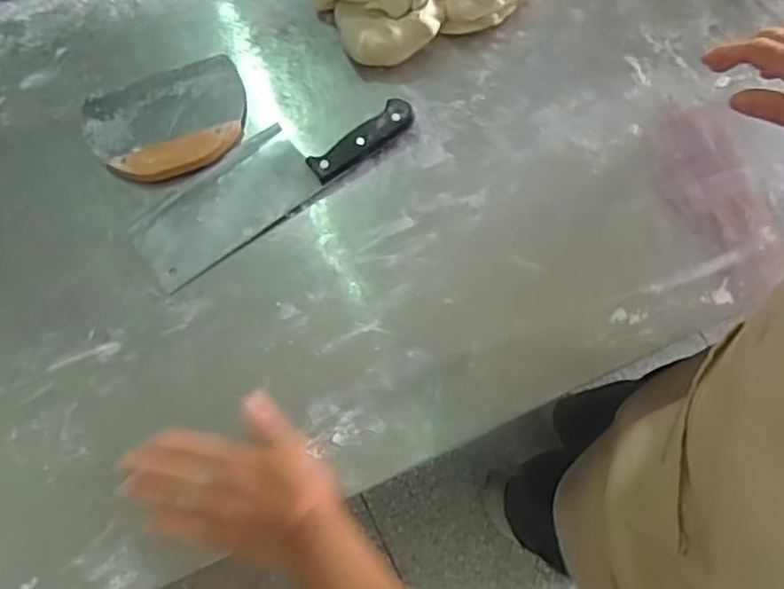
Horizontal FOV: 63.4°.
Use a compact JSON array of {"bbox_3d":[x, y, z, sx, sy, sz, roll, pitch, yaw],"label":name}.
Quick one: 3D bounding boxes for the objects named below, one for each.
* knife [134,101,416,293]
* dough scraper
[{"bbox_3d":[-0.115,-0.112,0.594,0.272,0.022,0.080,-35,79,-6],"label":"knife"},{"bbox_3d":[-0.215,-0.165,0.608,0.151,0.014,0.111,-19,78,-3],"label":"dough scraper"}]

